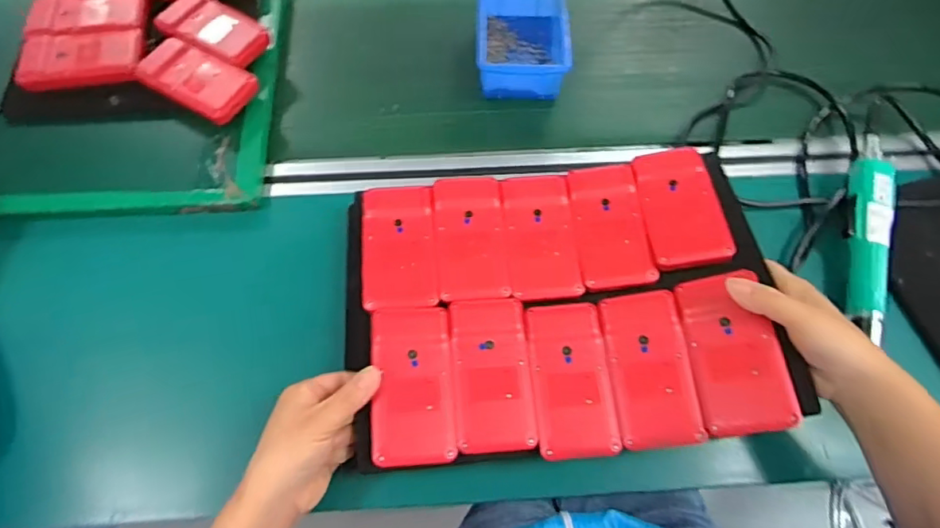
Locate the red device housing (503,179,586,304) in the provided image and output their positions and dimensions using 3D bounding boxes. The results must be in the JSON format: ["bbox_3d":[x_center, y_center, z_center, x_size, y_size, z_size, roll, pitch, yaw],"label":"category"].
[{"bbox_3d":[0.063,-0.025,0.473,0.061,0.006,0.116,-3,65,-3],"label":"red device housing"}]

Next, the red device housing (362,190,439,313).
[{"bbox_3d":[-0.061,-0.015,0.463,0.061,0.009,0.115,-4,65,-3],"label":"red device housing"}]

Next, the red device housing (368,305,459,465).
[{"bbox_3d":[-0.044,0.092,0.417,0.061,0.012,0.119,-4,65,-3],"label":"red device housing"}]

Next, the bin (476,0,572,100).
[{"bbox_3d":[0.060,-0.266,0.625,0.103,0.051,0.146,2,65,0],"label":"bin"}]

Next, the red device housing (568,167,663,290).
[{"bbox_3d":[0.124,-0.035,0.473,0.060,0.010,0.118,-3,65,-3],"label":"red device housing"}]

